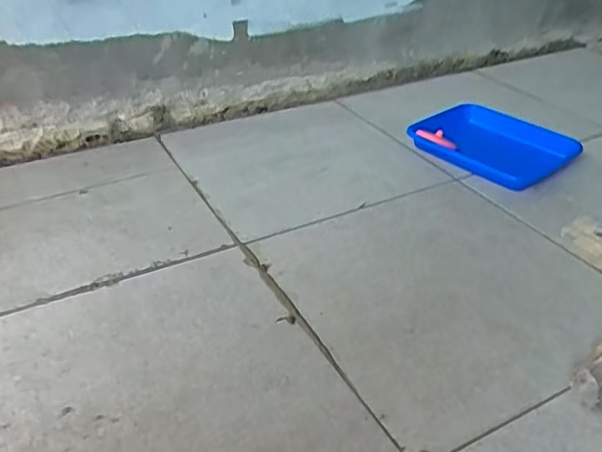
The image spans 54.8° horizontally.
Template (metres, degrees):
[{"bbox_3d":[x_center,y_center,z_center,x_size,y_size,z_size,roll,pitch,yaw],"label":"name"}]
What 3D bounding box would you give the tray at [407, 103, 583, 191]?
[{"bbox_3d":[0.350,-0.156,1.078,0.175,0.047,0.270,-23,40,-32],"label":"tray"}]

